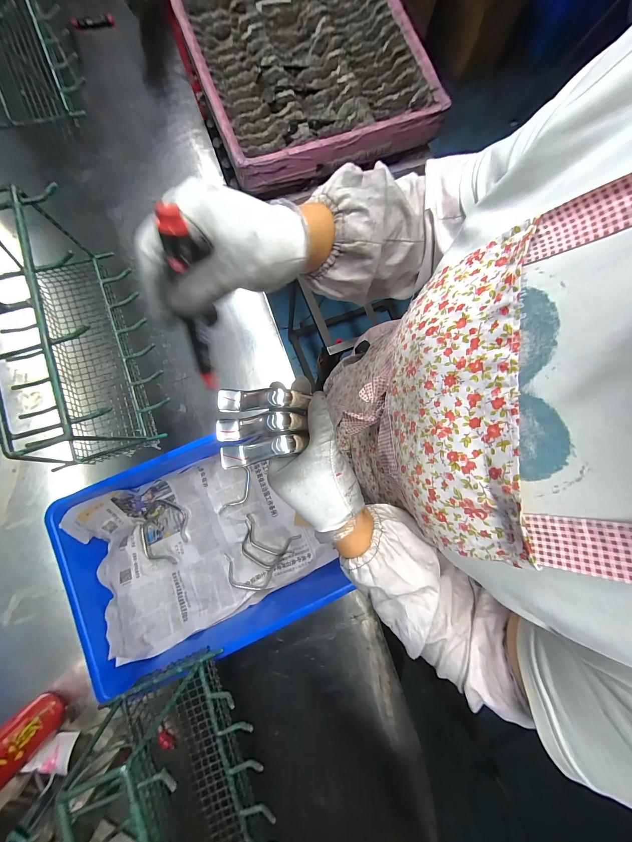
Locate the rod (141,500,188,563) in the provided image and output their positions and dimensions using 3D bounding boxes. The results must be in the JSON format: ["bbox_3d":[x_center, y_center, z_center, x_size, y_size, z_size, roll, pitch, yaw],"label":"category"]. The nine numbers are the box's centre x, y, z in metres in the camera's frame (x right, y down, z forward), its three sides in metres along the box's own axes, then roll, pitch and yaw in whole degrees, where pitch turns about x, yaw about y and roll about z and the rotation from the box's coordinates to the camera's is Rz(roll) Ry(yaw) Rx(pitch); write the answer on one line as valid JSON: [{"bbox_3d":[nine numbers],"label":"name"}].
[{"bbox_3d":[-0.333,0.240,0.611,0.097,0.011,0.123,3,80,2],"label":"rod"}]

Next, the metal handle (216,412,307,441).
[{"bbox_3d":[-0.049,0.004,0.247,0.078,0.019,0.018,-8,79,5],"label":"metal handle"}]

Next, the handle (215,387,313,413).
[{"bbox_3d":[-0.050,-0.019,0.253,0.081,0.023,0.021,0,79,9],"label":"handle"}]

